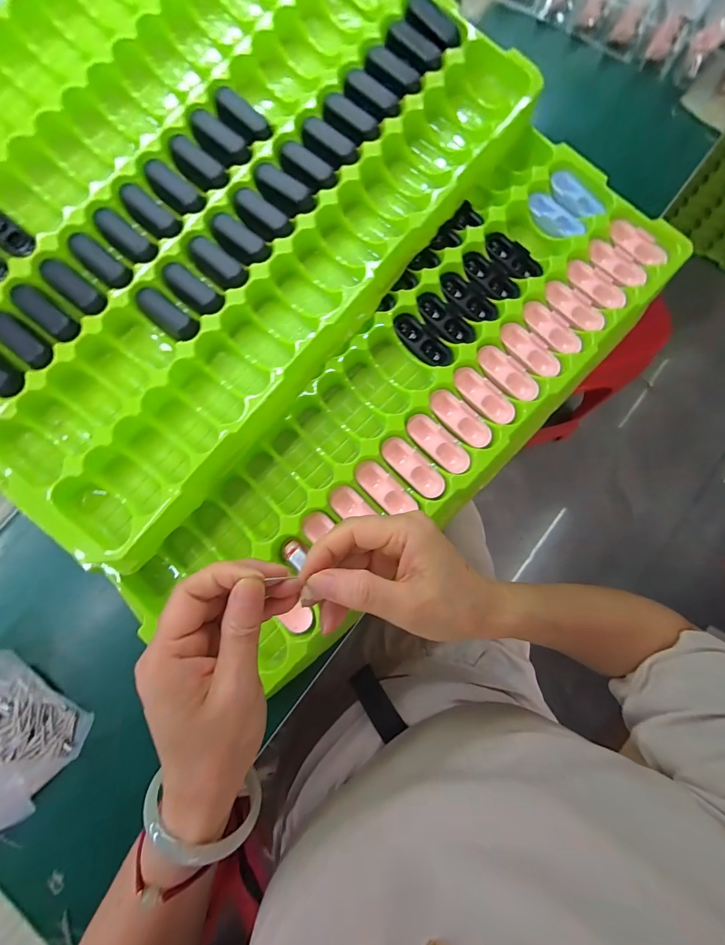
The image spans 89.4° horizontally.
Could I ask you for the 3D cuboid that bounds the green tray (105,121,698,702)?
[{"bbox_3d":[0.053,-0.063,0.331,0.181,0.034,0.548,41,83,6],"label":"green tray"}]

